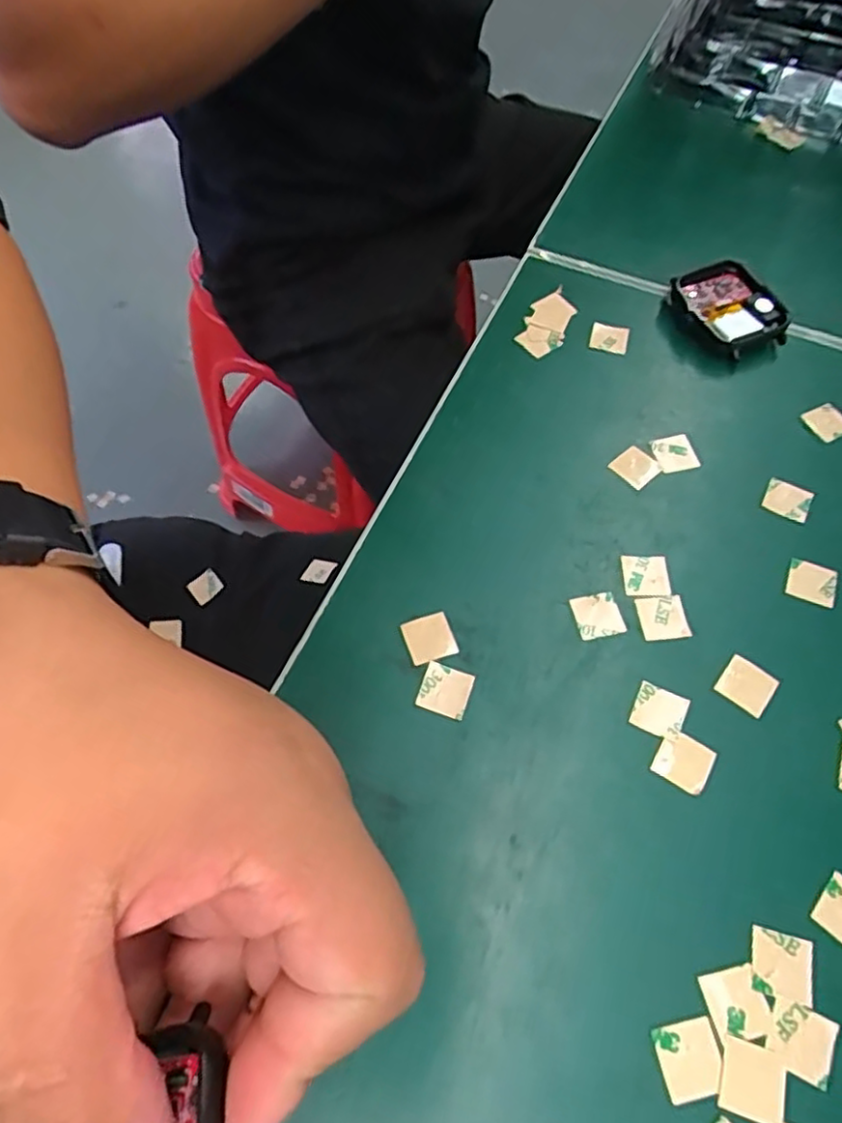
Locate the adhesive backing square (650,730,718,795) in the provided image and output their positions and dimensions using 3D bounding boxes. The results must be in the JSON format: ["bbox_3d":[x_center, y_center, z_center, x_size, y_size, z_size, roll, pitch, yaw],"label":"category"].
[{"bbox_3d":[0.078,0.060,0.201,0.016,0.004,0.015,30,68,16],"label":"adhesive backing square"}]

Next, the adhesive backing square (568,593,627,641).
[{"bbox_3d":[0.058,0.018,0.224,0.015,0.004,0.014,-12,67,-6],"label":"adhesive backing square"}]

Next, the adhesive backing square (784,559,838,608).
[{"bbox_3d":[0.134,0.007,0.231,0.016,0.004,0.015,20,67,7],"label":"adhesive backing square"}]

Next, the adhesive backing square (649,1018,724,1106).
[{"bbox_3d":[0.066,0.123,0.166,0.016,0.004,0.015,-12,63,-6],"label":"adhesive backing square"}]

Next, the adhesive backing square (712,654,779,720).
[{"bbox_3d":[0.103,0.039,0.213,0.016,0.004,0.015,35,75,18],"label":"adhesive backing square"}]

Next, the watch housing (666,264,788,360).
[{"bbox_3d":[0.130,-0.106,0.287,0.033,0.015,0.045,-21,63,-12],"label":"watch housing"}]

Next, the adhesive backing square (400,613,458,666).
[{"bbox_3d":[0.003,0.025,0.219,0.015,0.004,0.016,-19,61,-10],"label":"adhesive backing square"}]

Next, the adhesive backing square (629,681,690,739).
[{"bbox_3d":[0.074,0.046,0.208,0.015,0.004,0.015,24,65,15],"label":"adhesive backing square"}]

